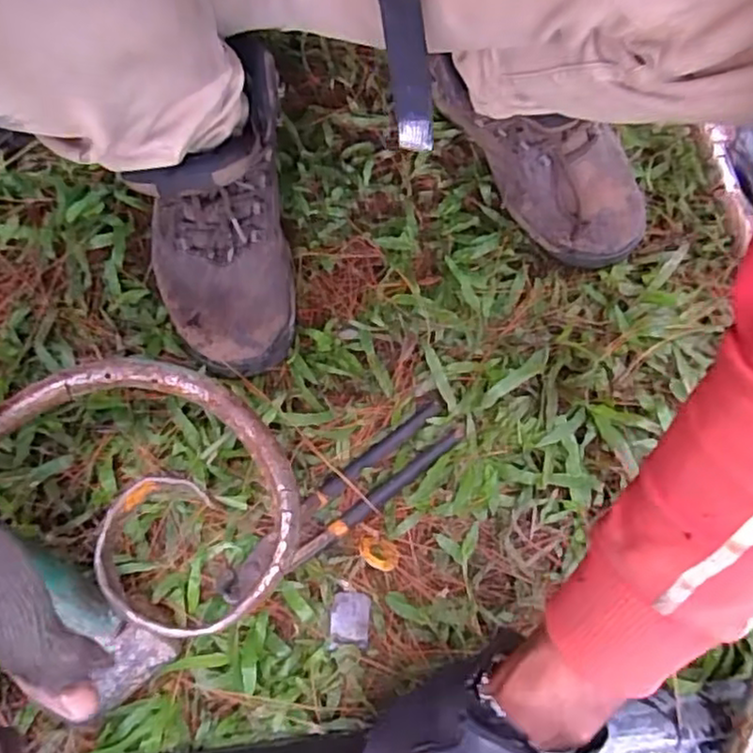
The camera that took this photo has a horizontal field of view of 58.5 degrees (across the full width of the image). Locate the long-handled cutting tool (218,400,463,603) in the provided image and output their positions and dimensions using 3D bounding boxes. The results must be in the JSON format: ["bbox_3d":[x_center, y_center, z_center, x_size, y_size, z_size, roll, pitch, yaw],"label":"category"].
[{"bbox_3d":[-0.028,0.096,0.521,0.216,0.017,0.039,-37,76,-13],"label":"long-handled cutting tool"}]

